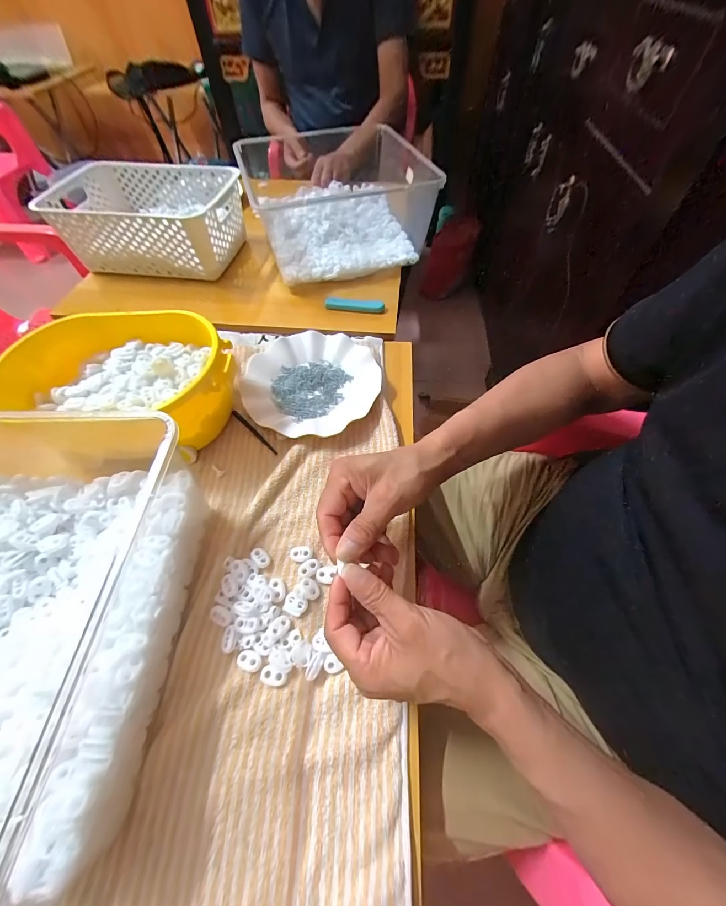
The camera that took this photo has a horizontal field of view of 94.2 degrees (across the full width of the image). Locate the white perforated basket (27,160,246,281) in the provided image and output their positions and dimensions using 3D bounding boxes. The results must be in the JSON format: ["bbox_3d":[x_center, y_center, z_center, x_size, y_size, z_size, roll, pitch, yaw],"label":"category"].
[{"bbox_3d":[-0.386,-0.428,0.633,0.305,0.114,0.209,4,57,4],"label":"white perforated basket"}]

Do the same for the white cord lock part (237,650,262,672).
[{"bbox_3d":[-0.099,0.181,0.294,0.022,0.004,0.014,16,59,11],"label":"white cord lock part"}]

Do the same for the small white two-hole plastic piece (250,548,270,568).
[{"bbox_3d":[-0.105,0.107,0.344,0.023,0.007,0.013,37,65,22],"label":"small white two-hole plastic piece"}]

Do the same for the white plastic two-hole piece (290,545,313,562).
[{"bbox_3d":[-0.063,0.104,0.347,0.023,0.006,0.016,4,57,4],"label":"white plastic two-hole piece"}]

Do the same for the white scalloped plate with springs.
[{"bbox_3d":[-0.072,-0.100,0.466,0.178,0.024,0.173,-1,57,1],"label":"white scalloped plate with springs"}]

